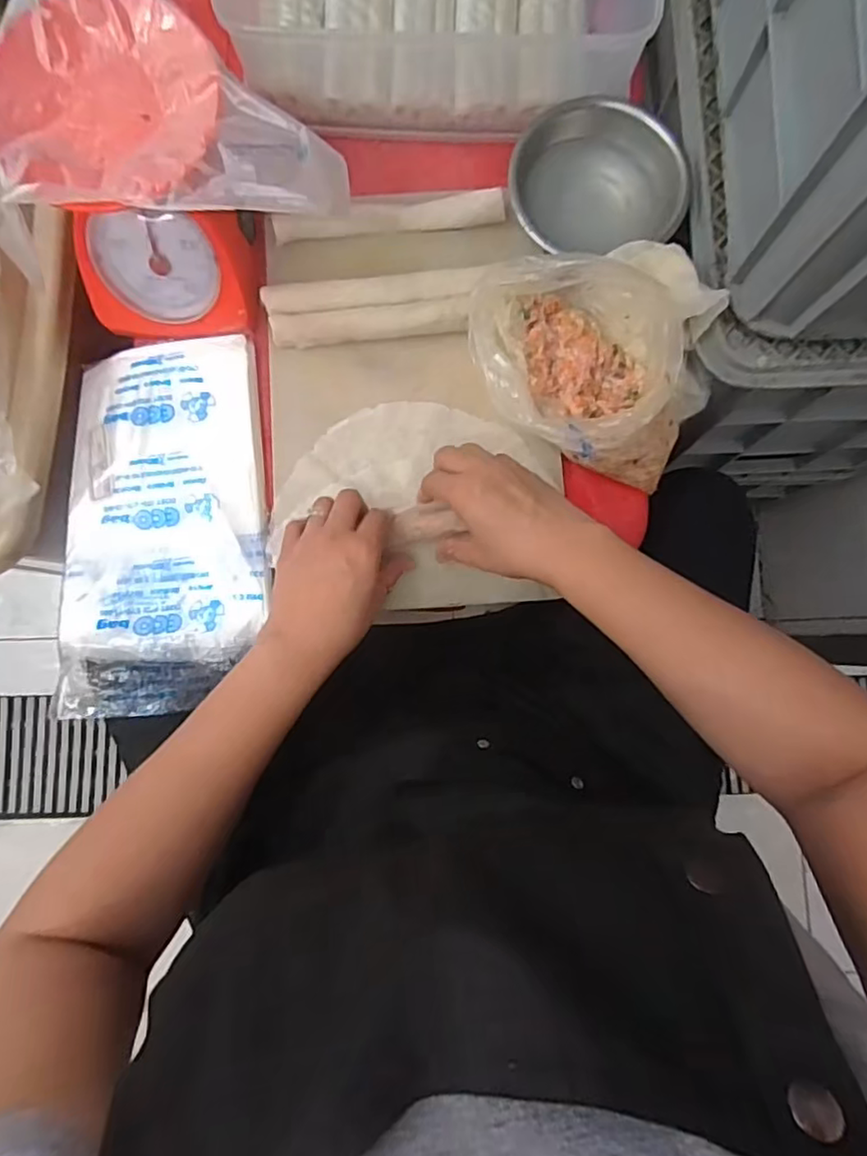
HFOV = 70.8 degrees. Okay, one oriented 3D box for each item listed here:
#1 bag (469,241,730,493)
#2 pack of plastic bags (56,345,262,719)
[{"bbox_3d":[0.148,-0.178,0.513,0.196,0.095,0.187,-19,85,-3],"label":"bag"},{"bbox_3d":[-0.241,-0.052,0.545,0.177,0.043,0.326,-5,85,-2],"label":"pack of plastic bags"}]

